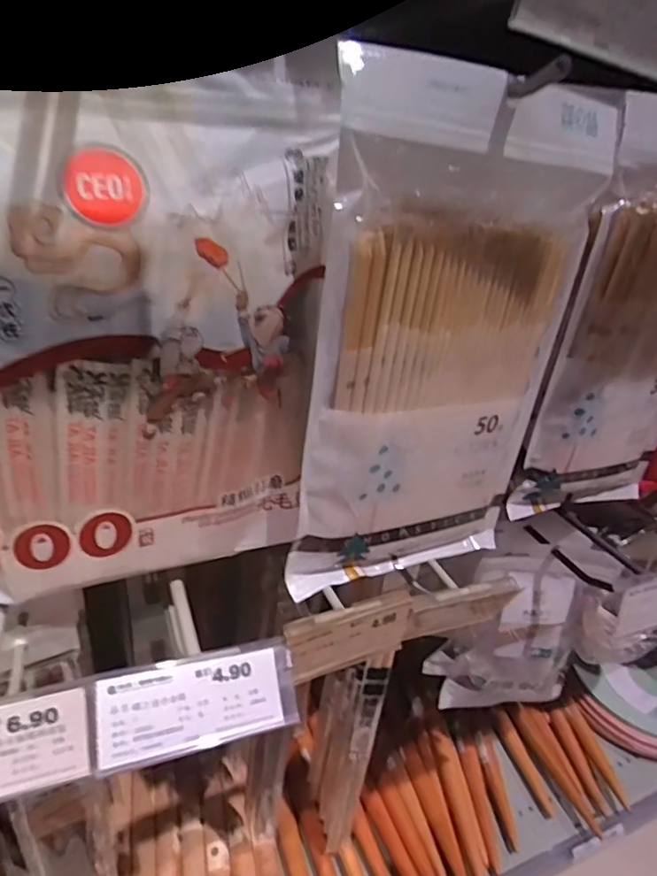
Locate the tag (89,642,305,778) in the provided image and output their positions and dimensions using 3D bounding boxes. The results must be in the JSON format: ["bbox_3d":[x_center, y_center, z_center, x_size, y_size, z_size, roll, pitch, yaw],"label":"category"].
[{"bbox_3d":[-0.065,0.135,0.276,0.098,0.004,0.043,-3,69,-25],"label":"tag"}]

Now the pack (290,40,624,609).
[{"bbox_3d":[0.070,-0.040,0.312,0.170,0.283,0.020,-8,32,-26],"label":"pack"}]

